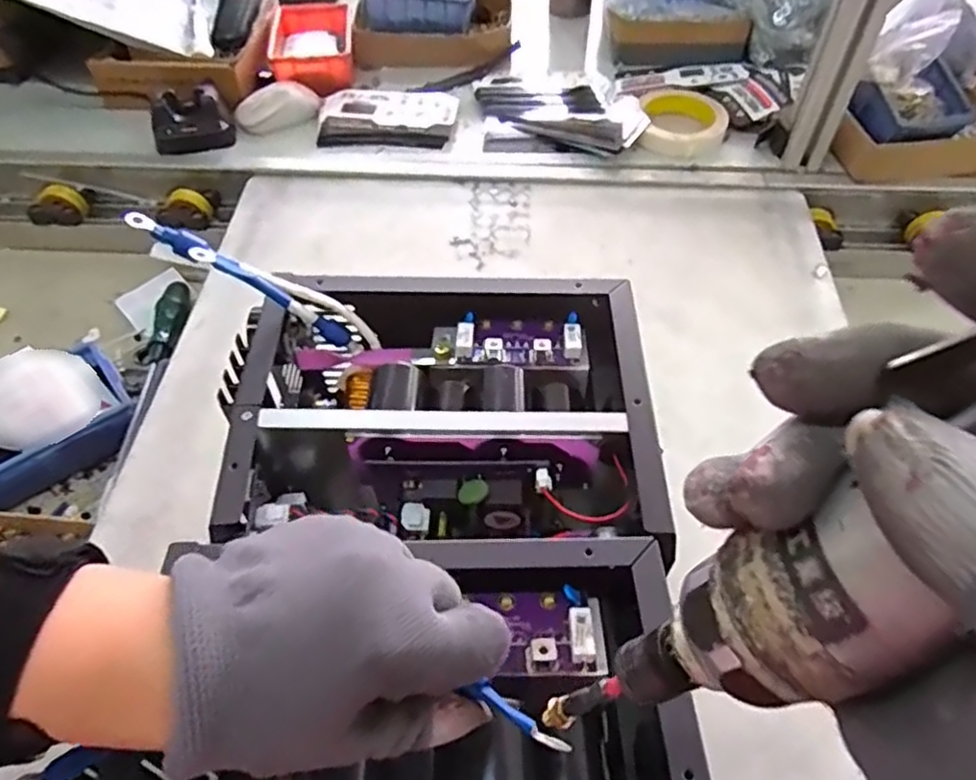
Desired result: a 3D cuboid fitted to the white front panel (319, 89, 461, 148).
[{"bbox_3d":[-0.117,-0.318,0.783,0.155,0.018,0.096,-1,53,0],"label":"white front panel"}]

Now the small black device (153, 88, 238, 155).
[{"bbox_3d":[-0.338,-0.305,0.762,0.082,0.050,0.058,-17,55,-12],"label":"small black device"}]

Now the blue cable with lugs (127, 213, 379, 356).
[{"bbox_3d":[-0.137,-0.064,0.407,0.157,0.020,0.023,28,48,-26],"label":"blue cable with lugs"}]

